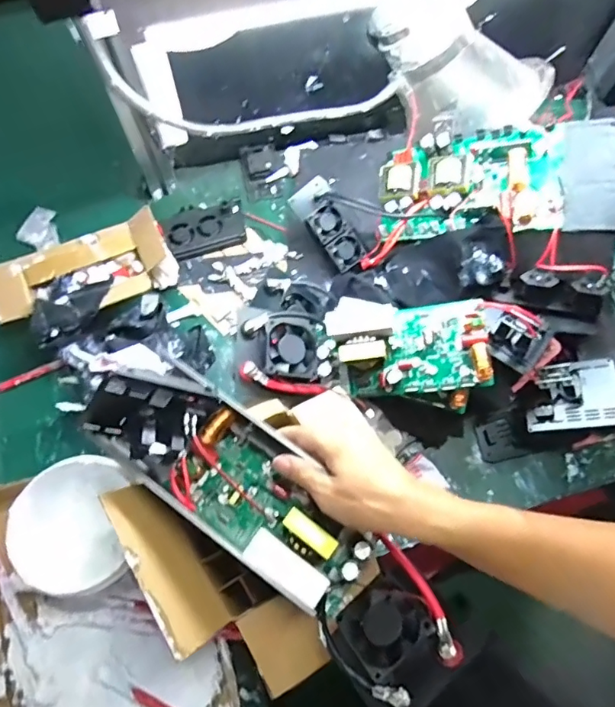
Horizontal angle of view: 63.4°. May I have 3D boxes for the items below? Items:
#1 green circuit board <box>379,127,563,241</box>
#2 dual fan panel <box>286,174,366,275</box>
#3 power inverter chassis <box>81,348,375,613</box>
[{"bbox_3d":[0.189,-0.206,0.597,0.207,0.045,0.129,1,81,18],"label":"green circuit board"},{"bbox_3d":[0.029,-0.162,0.628,0.050,0.022,0.116,-36,94,-13],"label":"dual fan panel"},{"bbox_3d":[-0.064,0.109,0.434,0.271,0.076,0.103,43,74,-1],"label":"power inverter chassis"}]

